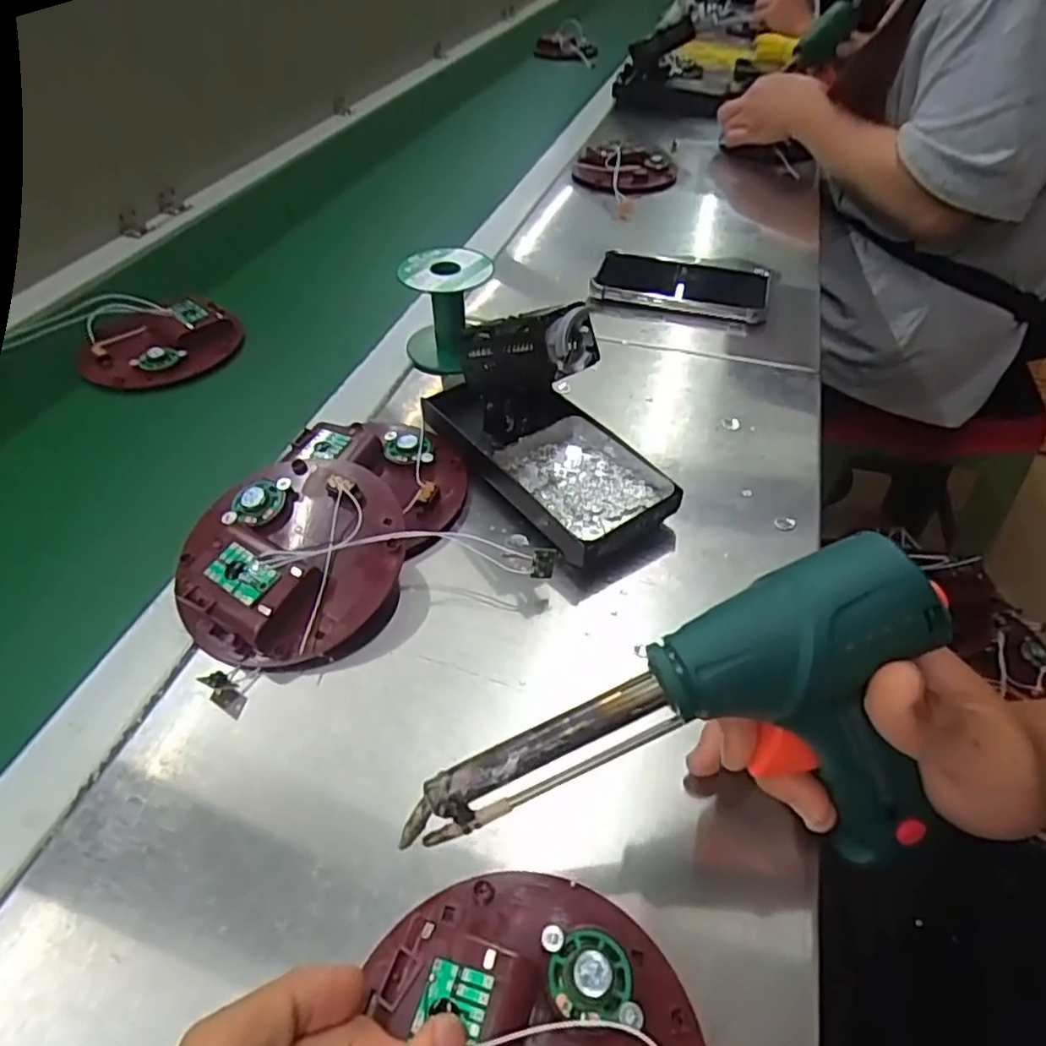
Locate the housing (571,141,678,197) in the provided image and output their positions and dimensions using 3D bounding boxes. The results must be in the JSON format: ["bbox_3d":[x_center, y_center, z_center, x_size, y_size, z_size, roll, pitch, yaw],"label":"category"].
[{"bbox_3d":[0.119,-0.412,0.784,0.125,0.031,0.094,5,46,6],"label":"housing"}]

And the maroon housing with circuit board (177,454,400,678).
[{"bbox_3d":[-0.122,0.017,0.356,0.114,0.035,0.117,0,45,0],"label":"maroon housing with circuit board"}]

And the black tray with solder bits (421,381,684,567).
[{"bbox_3d":[0.015,-0.042,0.414,0.085,0.032,0.167,-27,51,-23],"label":"black tray with solder bits"}]

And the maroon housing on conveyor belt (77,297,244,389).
[{"bbox_3d":[-0.285,-0.143,0.521,0.117,0.027,0.093,-5,46,-4],"label":"maroon housing on conveyor belt"}]

